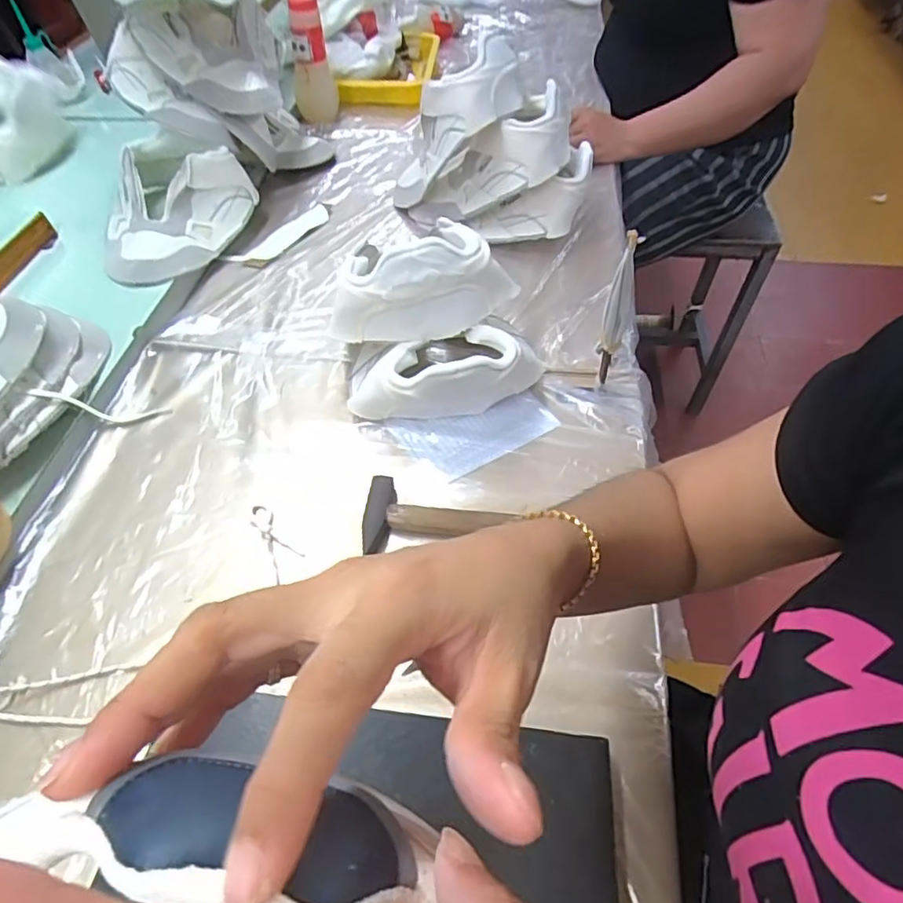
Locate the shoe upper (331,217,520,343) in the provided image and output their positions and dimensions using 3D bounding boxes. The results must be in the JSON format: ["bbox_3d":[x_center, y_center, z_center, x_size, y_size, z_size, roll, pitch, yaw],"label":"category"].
[{"bbox_3d":[-0.028,-0.168,0.565,0.175,0.082,0.091,-6,52,-3],"label":"shoe upper"}]

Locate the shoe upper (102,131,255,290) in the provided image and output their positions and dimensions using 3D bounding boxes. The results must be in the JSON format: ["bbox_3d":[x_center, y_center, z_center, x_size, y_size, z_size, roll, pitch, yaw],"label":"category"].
[{"bbox_3d":[-0.358,-0.294,0.736,0.156,0.102,0.207,11,53,10],"label":"shoe upper"}]

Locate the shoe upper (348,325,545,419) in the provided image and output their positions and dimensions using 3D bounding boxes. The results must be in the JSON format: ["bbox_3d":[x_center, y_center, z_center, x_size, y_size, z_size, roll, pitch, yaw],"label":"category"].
[{"bbox_3d":[-0.003,-0.078,0.572,0.192,0.081,0.089,-8,52,-5],"label":"shoe upper"}]

